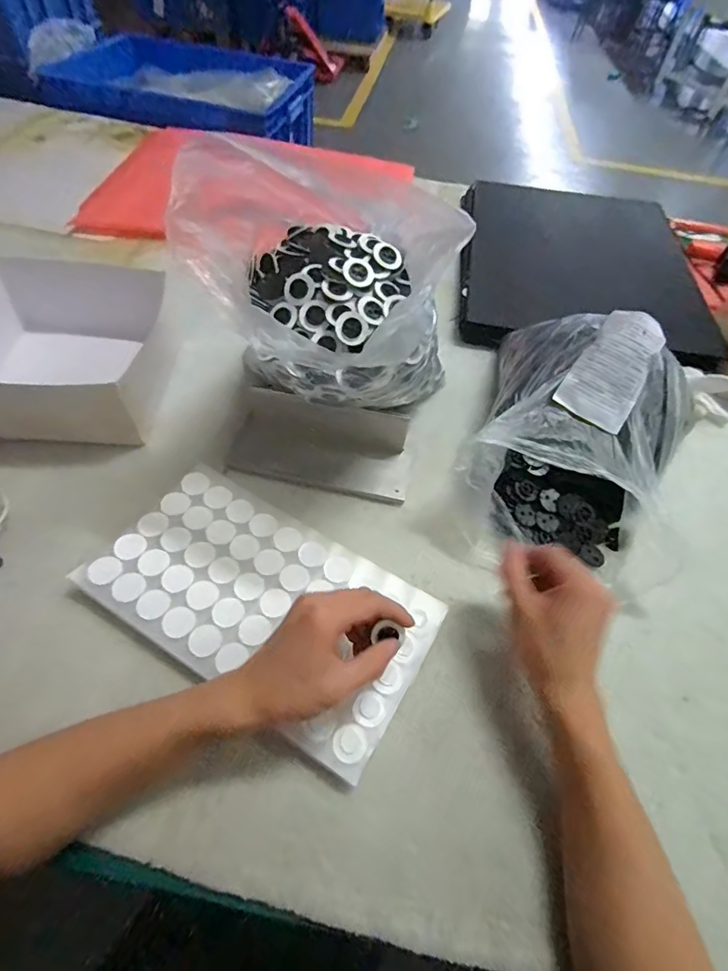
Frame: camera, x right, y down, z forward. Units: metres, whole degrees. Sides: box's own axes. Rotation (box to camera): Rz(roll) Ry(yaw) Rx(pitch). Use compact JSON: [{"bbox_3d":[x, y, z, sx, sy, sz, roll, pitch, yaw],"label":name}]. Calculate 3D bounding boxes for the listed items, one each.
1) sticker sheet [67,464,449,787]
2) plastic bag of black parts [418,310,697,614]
[{"bbox_3d":[-0.089,0.101,0.429,0.291,0.008,0.164,29,57,13],"label":"sticker sheet"},{"bbox_3d":[0.231,-0.040,0.484,0.220,0.152,0.277,27,57,13],"label":"plastic bag of black parts"}]

